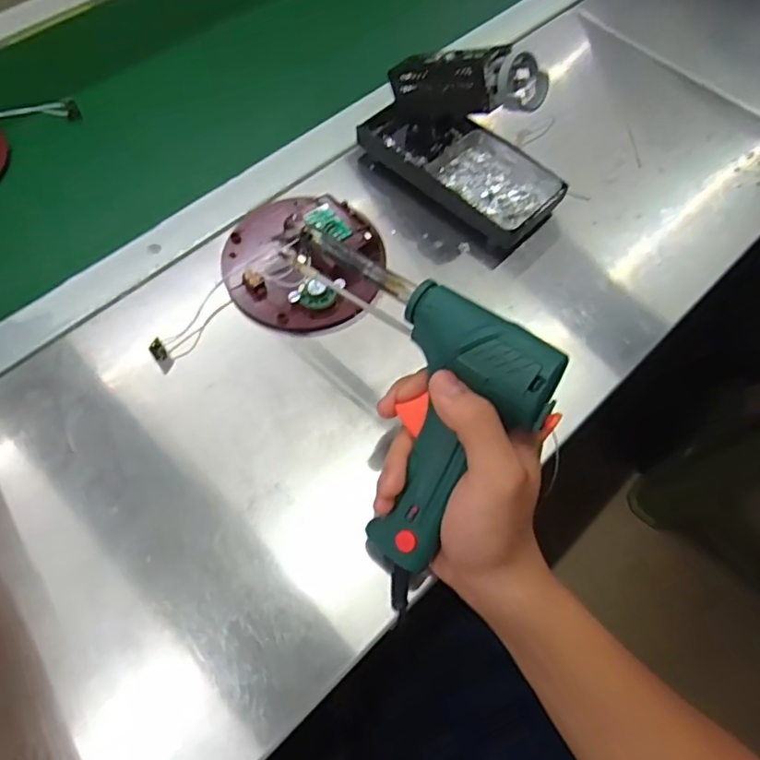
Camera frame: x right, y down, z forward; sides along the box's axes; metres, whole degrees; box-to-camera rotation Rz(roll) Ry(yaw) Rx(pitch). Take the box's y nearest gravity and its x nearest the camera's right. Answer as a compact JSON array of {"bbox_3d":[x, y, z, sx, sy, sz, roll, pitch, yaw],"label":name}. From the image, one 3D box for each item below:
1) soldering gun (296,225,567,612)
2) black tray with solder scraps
[{"bbox_3d":[0.038,0.017,0.311,0.126,0.045,0.209,-9,86,33],"label":"soldering gun"},{"bbox_3d":[0.065,-0.172,0.471,0.168,0.043,0.092,42,70,18],"label":"black tray with solder scraps"}]

